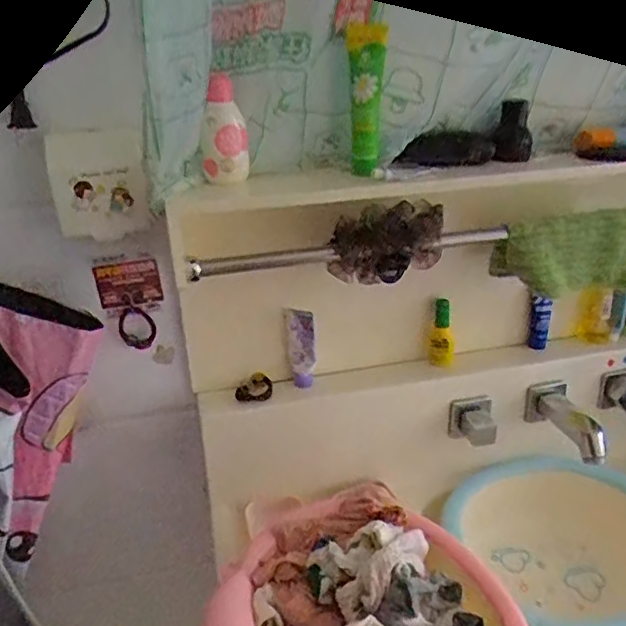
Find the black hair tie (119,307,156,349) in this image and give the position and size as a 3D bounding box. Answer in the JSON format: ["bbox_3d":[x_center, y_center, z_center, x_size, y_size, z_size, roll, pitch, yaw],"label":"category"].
[{"bbox_3d":[-0.219,0.019,0.732,0.045,0.060,0.004,-2,27,-1],"label":"black hair tie"}]

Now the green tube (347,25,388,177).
[{"bbox_3d":[0.057,-0.227,0.627,0.038,0.150,0.028,1,27,5],"label":"green tube"}]

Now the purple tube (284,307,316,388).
[{"bbox_3d":[-0.015,0.048,0.778,0.035,0.125,0.020,1,27,4],"label":"purple tube"}]

